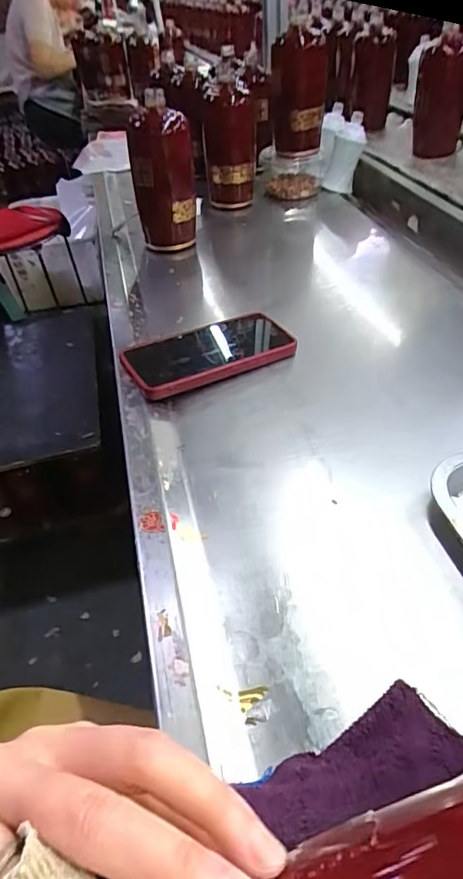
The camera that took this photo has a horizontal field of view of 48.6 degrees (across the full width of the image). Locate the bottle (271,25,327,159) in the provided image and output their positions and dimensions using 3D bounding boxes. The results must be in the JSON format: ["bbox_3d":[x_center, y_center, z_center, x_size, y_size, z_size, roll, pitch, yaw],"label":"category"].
[{"bbox_3d":[0.109,-0.565,0.846,0.086,0.165,0.093,2,42,7],"label":"bottle"}]

